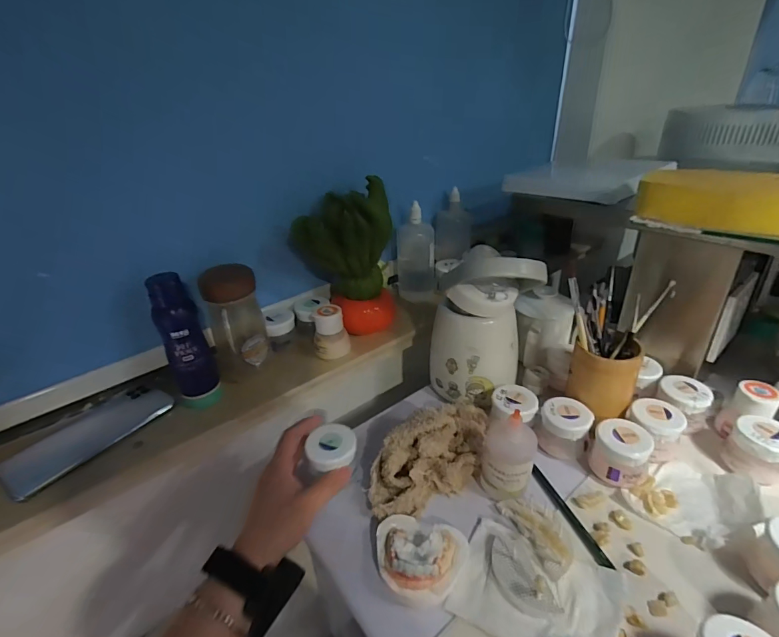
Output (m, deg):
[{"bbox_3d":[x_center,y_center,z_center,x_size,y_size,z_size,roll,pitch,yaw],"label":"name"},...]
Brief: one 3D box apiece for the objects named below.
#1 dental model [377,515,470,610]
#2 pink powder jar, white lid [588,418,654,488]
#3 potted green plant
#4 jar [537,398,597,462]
[{"bbox_3d":[0.023,0.204,0.349,0.078,0.027,0.066,10,32,23],"label":"dental model"},{"bbox_3d":[0.236,0.137,0.415,0.052,0.048,0.048,-3,29,2],"label":"pink powder jar, white lid"},{"bbox_3d":[-0.056,-0.068,0.541,0.125,0.187,0.105,-8,29,-7],"label":"potted green plant"},{"bbox_3d":[0.195,0.120,0.454,0.054,0.045,0.044,8,31,20],"label":"jar"}]

